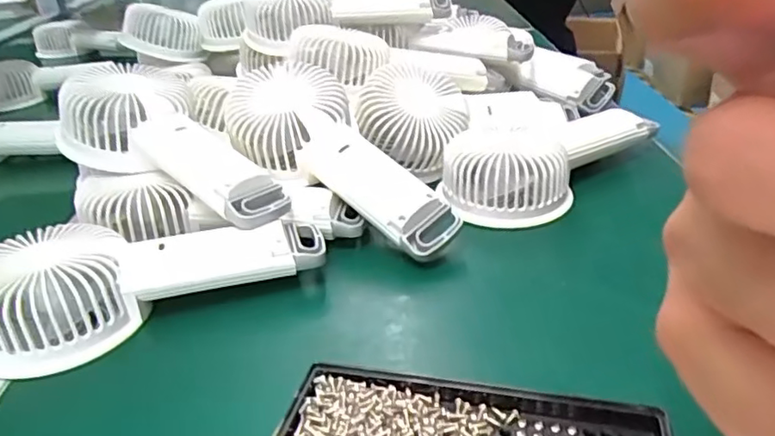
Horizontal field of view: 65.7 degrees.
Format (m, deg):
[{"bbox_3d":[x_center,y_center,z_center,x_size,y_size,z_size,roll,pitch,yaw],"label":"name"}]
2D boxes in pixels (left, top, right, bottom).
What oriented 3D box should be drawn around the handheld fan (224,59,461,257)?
[{"bbox_3d":[-0.031,-0.036,0.374,0.169,0.042,0.069,39,46,18],"label":"handheld fan"}]

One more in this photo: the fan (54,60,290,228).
[{"bbox_3d":[-0.126,-0.044,0.372,0.167,0.042,0.082,31,41,19],"label":"fan"}]

